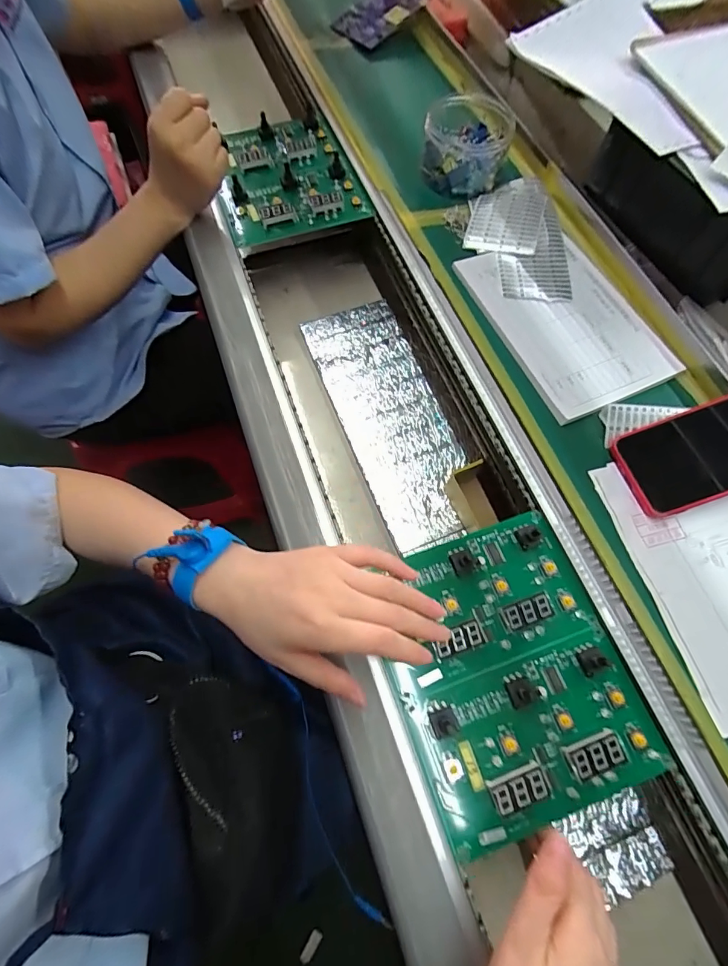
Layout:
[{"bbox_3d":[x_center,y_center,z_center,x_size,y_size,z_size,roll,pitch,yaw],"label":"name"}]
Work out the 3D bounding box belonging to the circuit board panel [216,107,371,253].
[{"bbox_3d":[-0.098,-0.386,0.538,0.162,0.020,0.199,-14,70,-7],"label":"circuit board panel"}]

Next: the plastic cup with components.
[{"bbox_3d":[0.117,-0.389,0.505,0.095,0.047,0.105,13,69,4],"label":"plastic cup with components"}]

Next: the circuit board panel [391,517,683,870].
[{"bbox_3d":[0.106,0.136,0.327,0.164,0.017,0.199,-19,69,-5],"label":"circuit board panel"}]

